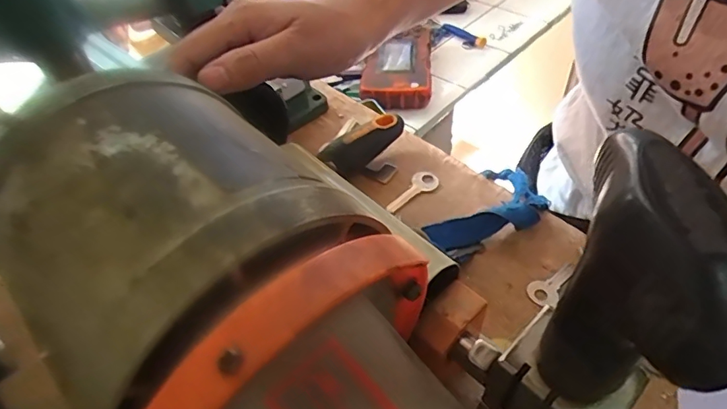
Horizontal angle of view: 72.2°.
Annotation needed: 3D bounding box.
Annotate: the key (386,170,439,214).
[{"bbox_3d":[0.036,-0.010,0.365,0.019,0.004,0.049,31,57,28],"label":"key"}]

